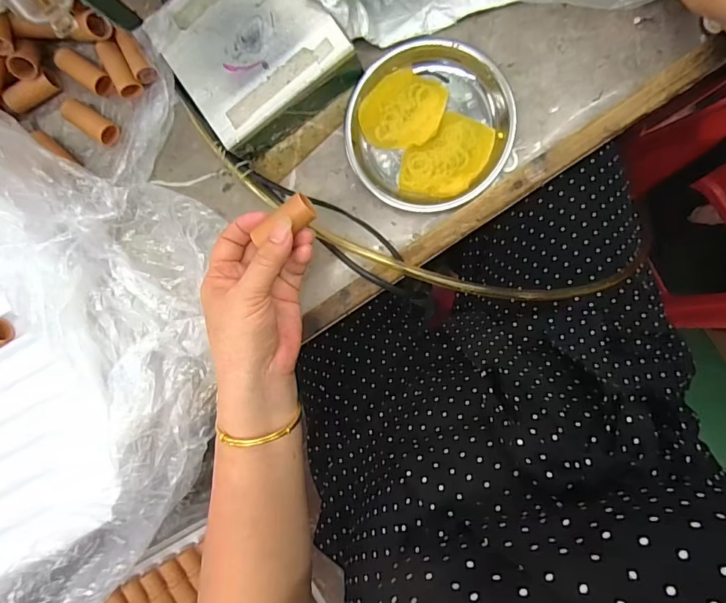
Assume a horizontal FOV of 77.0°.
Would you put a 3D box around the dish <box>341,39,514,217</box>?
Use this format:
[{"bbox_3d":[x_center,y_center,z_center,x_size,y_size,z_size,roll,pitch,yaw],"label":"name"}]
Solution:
[{"bbox_3d":[0.053,-0.139,0.369,0.131,0.017,0.124,1,95,8],"label":"dish"}]

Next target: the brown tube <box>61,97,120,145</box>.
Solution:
[{"bbox_3d":[-0.242,-0.159,0.404,0.049,0.016,0.019,36,98,4],"label":"brown tube"}]

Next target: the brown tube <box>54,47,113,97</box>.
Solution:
[{"bbox_3d":[-0.247,-0.203,0.400,0.050,0.014,0.018,36,99,-9],"label":"brown tube"}]

